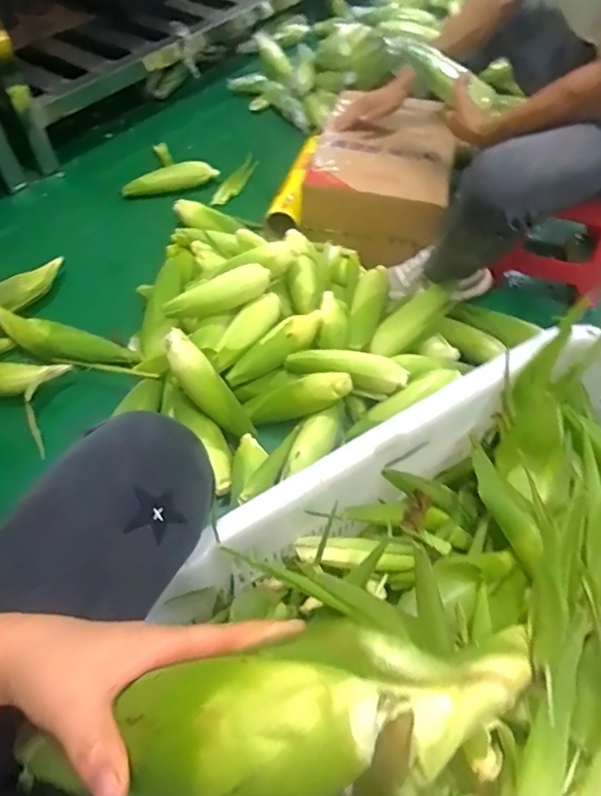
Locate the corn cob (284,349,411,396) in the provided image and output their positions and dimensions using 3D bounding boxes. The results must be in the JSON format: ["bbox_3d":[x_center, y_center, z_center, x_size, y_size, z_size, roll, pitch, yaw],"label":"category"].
[{"bbox_3d":[0.080,-0.060,0.972,0.222,0.050,0.073,8,55,6],"label":"corn cob"}]

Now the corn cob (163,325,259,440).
[{"bbox_3d":[-0.165,-0.017,0.924,0.048,0.232,0.057,1,42,52],"label":"corn cob"}]

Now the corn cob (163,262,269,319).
[{"bbox_3d":[-0.154,-0.196,0.988,0.208,0.051,0.063,-26,59,-17],"label":"corn cob"}]

